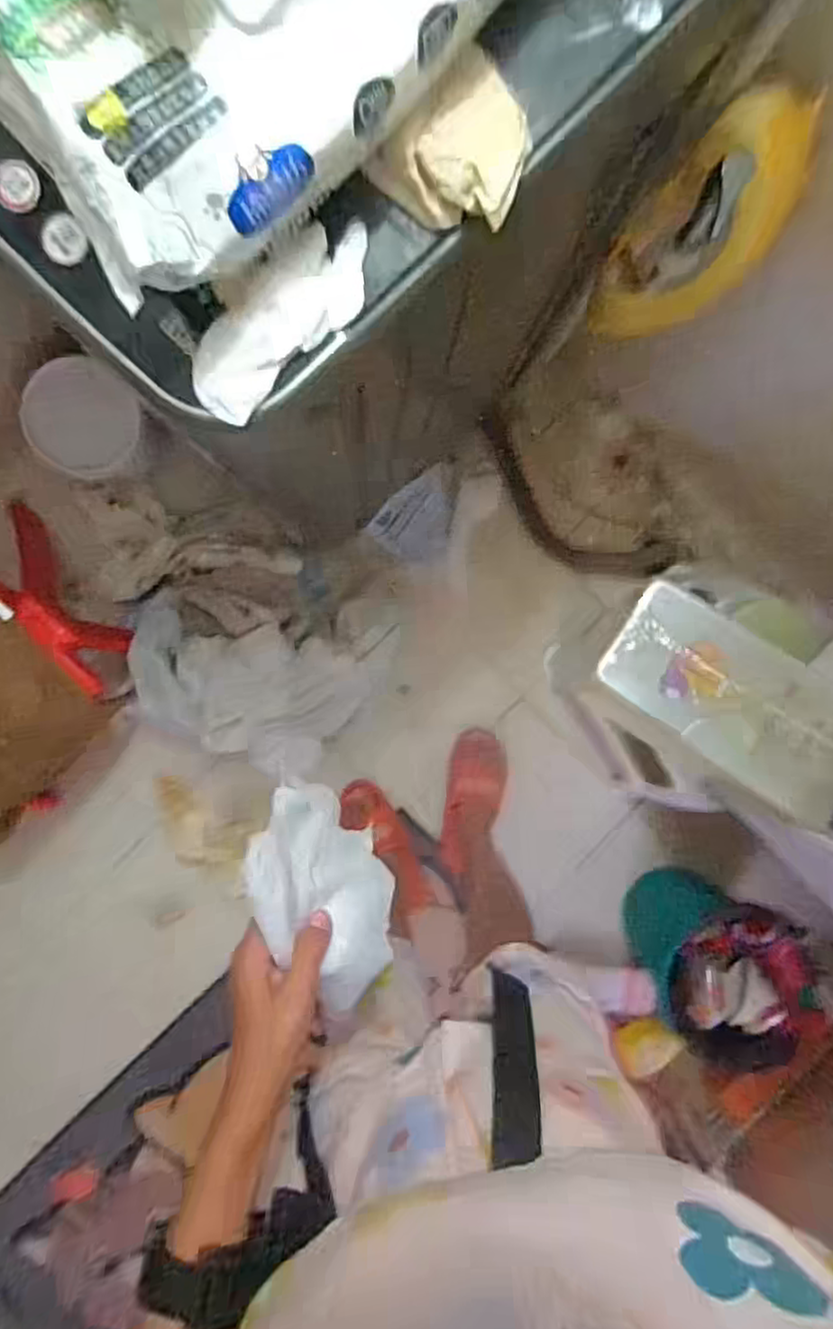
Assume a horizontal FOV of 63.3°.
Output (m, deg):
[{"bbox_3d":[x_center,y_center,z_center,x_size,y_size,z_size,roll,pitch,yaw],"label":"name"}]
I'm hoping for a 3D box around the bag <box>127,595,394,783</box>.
[{"bbox_3d":[-0.253,0.039,1.078,0.371,0.139,0.259,20,94,-7],"label":"bag"}]

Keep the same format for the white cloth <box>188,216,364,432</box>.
[{"bbox_3d":[-0.069,-0.172,0.335,0.107,0.024,0.045,-42,98,0],"label":"white cloth"}]

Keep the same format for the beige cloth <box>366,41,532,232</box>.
[{"bbox_3d":[0.023,-0.241,0.317,0.063,0.019,0.069,37,92,-8],"label":"beige cloth"}]

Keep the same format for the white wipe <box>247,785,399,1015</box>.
[{"bbox_3d":[-0.064,0.156,0.472,0.023,0.117,0.159,-10,114,31],"label":"white wipe"}]

